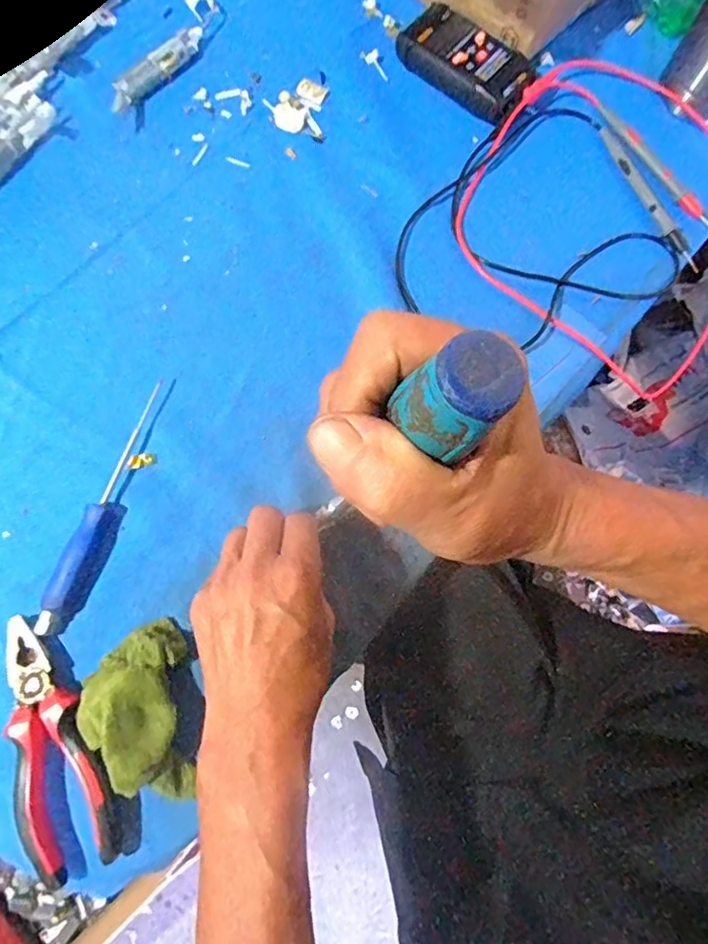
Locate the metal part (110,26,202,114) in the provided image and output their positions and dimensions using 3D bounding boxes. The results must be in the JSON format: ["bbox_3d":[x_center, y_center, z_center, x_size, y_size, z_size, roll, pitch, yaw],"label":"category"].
[{"bbox_3d":[-0.170,-0.347,0.481,0.022,0.015,0.108,40,81,7],"label":"metal part"}]

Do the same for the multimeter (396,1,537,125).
[{"bbox_3d":[0.097,-0.352,0.473,0.120,0.024,0.058,42,81,8],"label":"multimeter"}]

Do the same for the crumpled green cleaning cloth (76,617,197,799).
[{"bbox_3d":[-0.135,0.152,0.352,0.071,0.039,0.108,-6,78,-2],"label":"crumpled green cleaning cloth"}]

